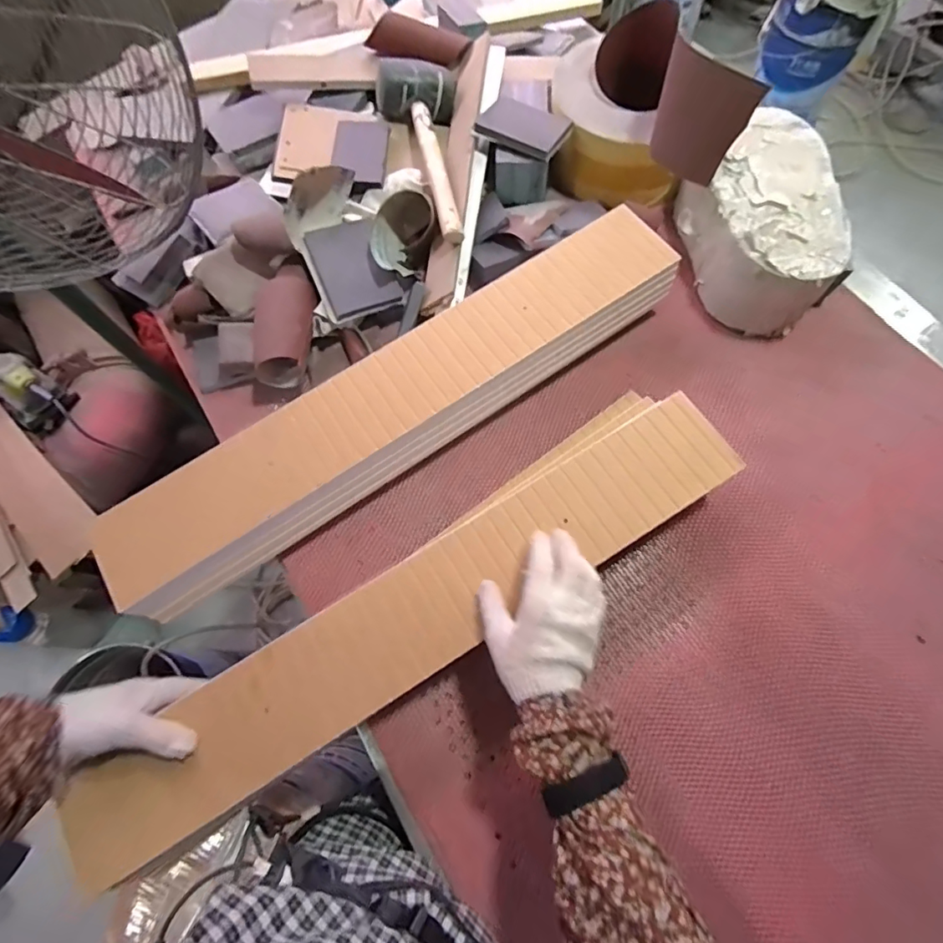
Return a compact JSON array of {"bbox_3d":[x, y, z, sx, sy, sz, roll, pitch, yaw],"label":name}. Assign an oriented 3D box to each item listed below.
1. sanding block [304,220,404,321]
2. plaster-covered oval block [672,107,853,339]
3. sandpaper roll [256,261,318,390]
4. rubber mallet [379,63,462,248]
[{"bbox_3d":[-0.168,-0.289,0.714,0.102,0.015,0.130,-25,89,-13],"label":"sanding block"},{"bbox_3d":[0.400,-0.346,0.716,0.166,0.124,0.282,0,70,3],"label":"plaster-covered oval block"},{"bbox_3d":[-0.259,-0.209,0.705,0.076,0.059,0.171,6,86,5],"label":"sandpaper roll"},{"bbox_3d":[-0.066,-0.467,0.740,0.124,0.068,0.317,-9,70,-1],"label":"rubber mallet"}]

